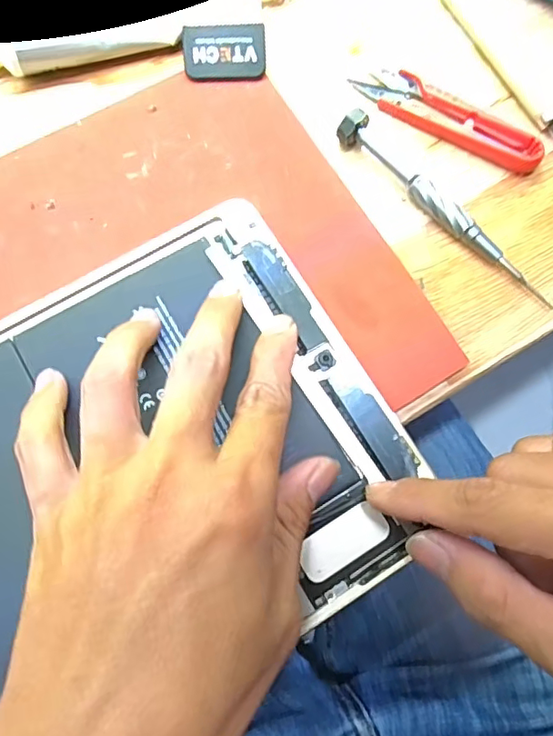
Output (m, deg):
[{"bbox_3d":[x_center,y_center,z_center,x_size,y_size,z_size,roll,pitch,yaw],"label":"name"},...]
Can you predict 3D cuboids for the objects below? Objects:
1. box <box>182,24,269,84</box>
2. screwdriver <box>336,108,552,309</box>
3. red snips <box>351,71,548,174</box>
[{"bbox_3d":[-0.025,-0.154,0.261,0.039,0.009,0.026,-1,99,-3],"label":"box"},{"bbox_3d":[0.077,-0.074,0.247,0.012,0.016,0.124,-44,80,-11],"label":"screwdriver"},{"bbox_3d":[0.084,-0.123,0.263,0.094,0.010,0.022,32,77,7],"label":"red snips"}]

